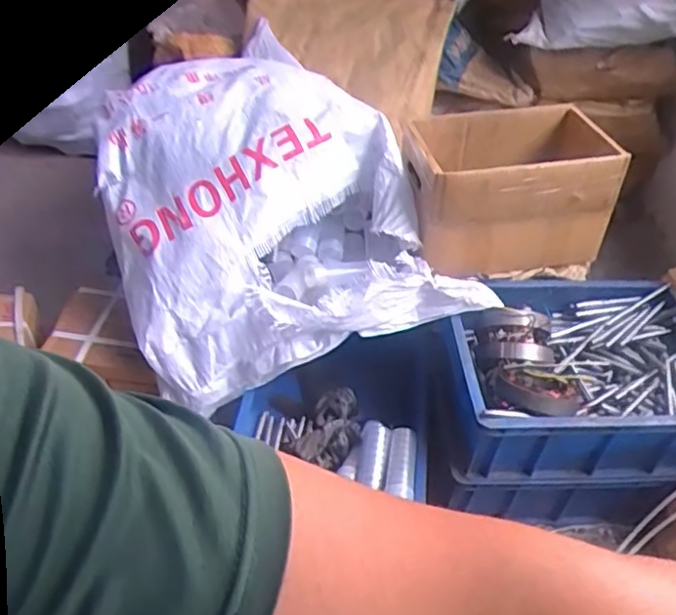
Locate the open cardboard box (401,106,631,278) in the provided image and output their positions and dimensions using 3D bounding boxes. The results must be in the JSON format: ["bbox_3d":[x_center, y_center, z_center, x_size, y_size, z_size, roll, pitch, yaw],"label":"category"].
[{"bbox_3d":[0.272,-0.200,1.091,0.318,0.204,0.203,-5,45,-11],"label":"open cardboard box"}]

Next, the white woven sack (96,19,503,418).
[{"bbox_3d":[-0.131,-0.165,1.075,0.467,0.265,0.629,-17,48,-22],"label":"white woven sack"}]

